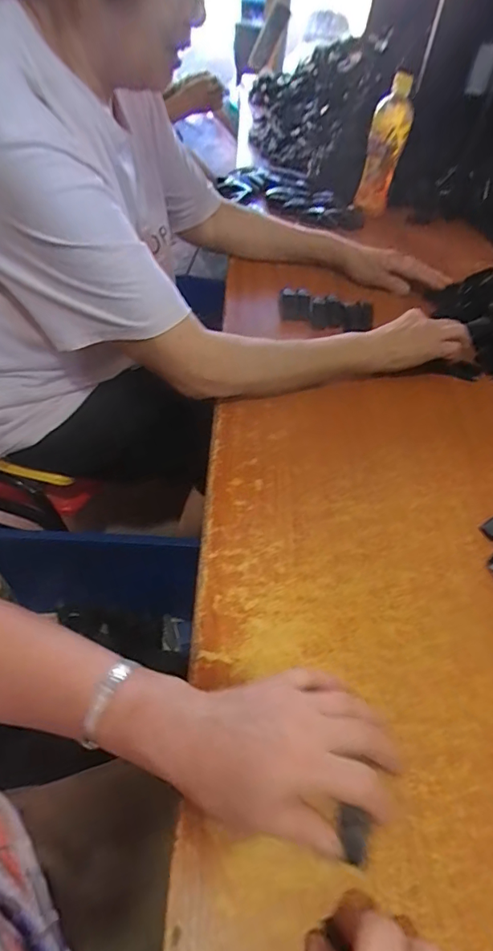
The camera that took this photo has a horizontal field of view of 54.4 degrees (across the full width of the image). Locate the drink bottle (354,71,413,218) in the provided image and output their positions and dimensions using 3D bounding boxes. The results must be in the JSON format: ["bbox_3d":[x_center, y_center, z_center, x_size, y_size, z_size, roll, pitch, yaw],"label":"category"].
[{"bbox_3d":[0.254,-0.604,0.885,0.064,0.201,0.061,12,51,7],"label":"drink bottle"}]

